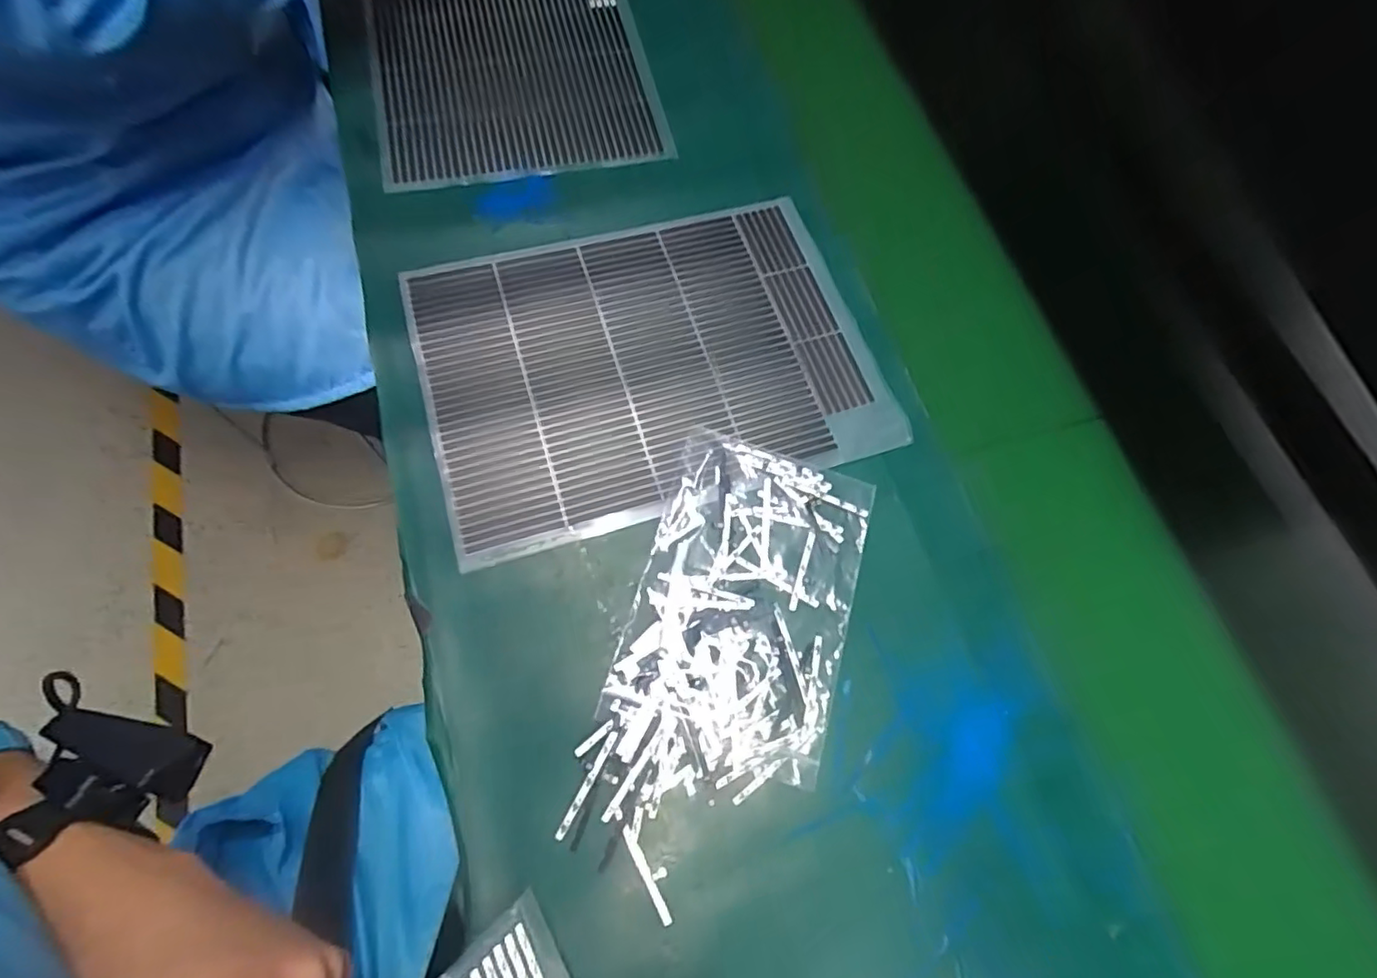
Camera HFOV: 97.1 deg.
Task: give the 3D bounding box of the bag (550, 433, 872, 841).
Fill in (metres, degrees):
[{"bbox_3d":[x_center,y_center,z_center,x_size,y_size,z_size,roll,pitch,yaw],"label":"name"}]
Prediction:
[{"bbox_3d":[0.030,0.082,0.359,0.123,0.016,0.231,18,69,5],"label":"bag"}]

